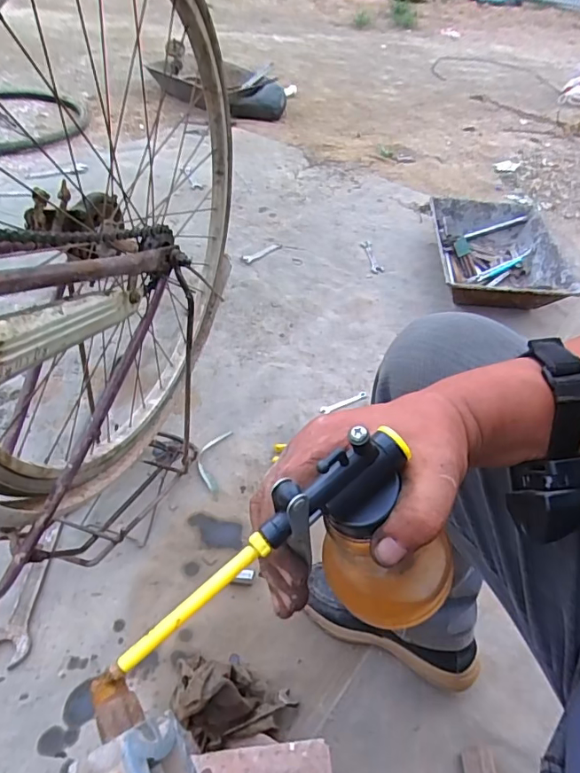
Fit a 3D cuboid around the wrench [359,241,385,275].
[{"bbox_3d":[0.234,-0.377,1.438,0.036,0.008,0.180,-2,46,-7],"label":"wrench"}]

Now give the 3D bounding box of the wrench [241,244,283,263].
[{"bbox_3d":[-0.081,-0.379,1.407,0.033,0.004,0.149,37,53,27],"label":"wrench"}]

